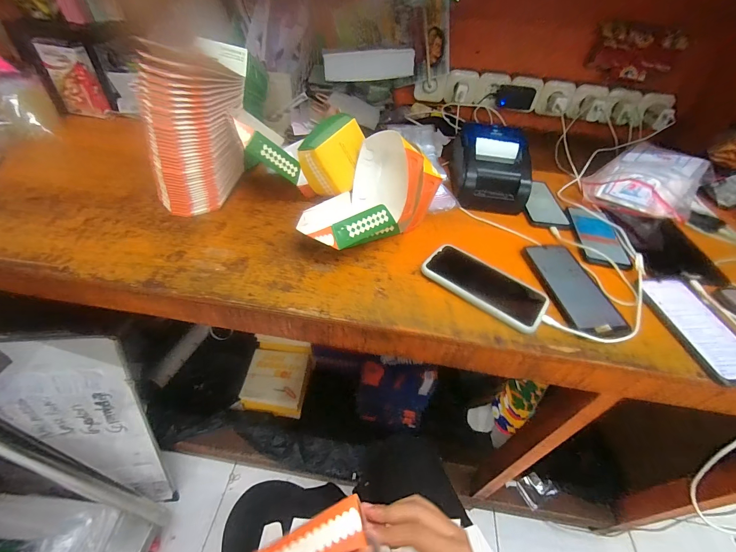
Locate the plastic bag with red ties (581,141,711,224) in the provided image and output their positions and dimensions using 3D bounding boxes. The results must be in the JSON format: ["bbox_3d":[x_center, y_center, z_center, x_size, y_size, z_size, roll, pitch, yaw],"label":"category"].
[{"bbox_3d":[0.563,-0.197,0.658,0.191,0.070,0.203,33,51,24],"label":"plastic bag with red ties"}]

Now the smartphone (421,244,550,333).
[{"bbox_3d":[0.161,0.012,0.456,0.166,0.012,0.073,33,51,24],"label":"smartphone"}]

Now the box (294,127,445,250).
[{"bbox_3d":[-0.009,-0.119,0.498,0.130,0.122,0.218,36,53,26],"label":"box"}]

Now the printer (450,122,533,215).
[{"bbox_3d":[0.231,-0.210,0.626,0.134,0.100,0.165,6,45,0],"label":"printer"}]

